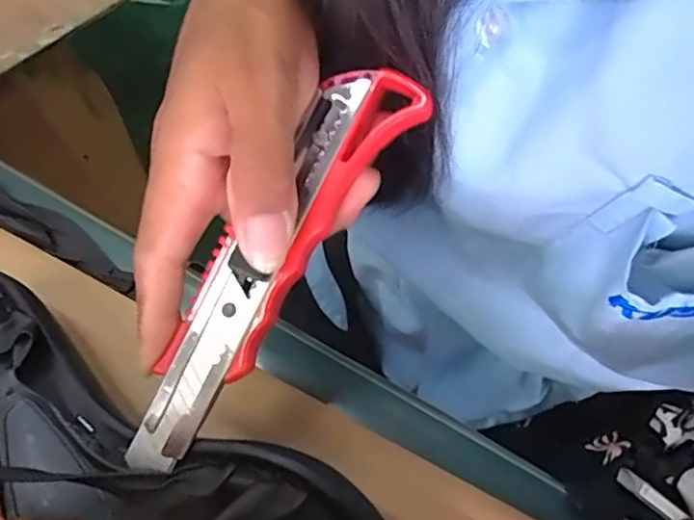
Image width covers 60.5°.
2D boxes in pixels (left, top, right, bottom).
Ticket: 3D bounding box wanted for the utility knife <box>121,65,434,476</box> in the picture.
[{"bbox_3d":[-0.029,0.003,0.206,0.035,0.013,0.157,33,91,19],"label":"utility knife"}]

